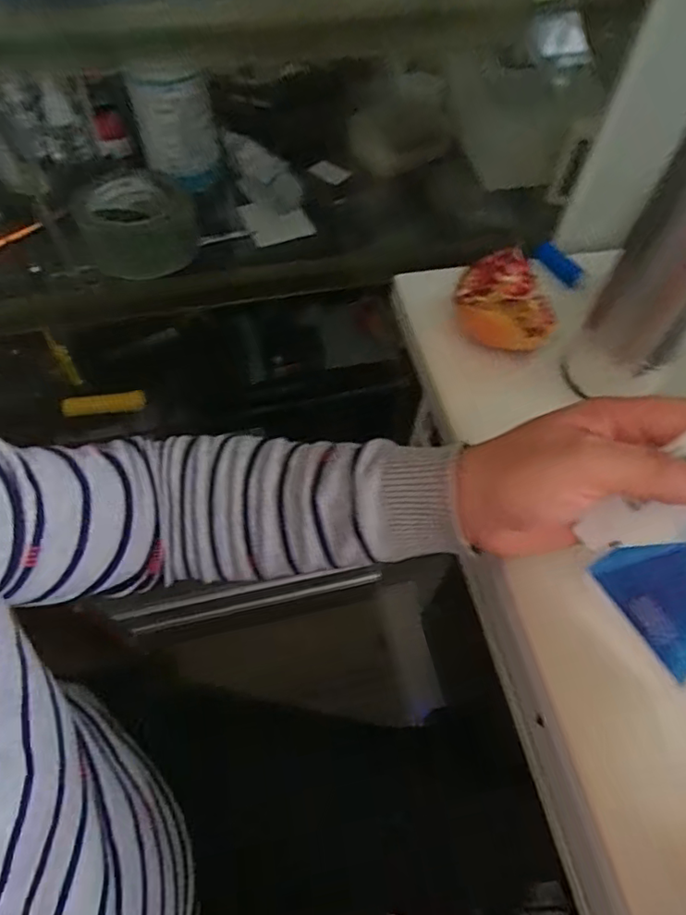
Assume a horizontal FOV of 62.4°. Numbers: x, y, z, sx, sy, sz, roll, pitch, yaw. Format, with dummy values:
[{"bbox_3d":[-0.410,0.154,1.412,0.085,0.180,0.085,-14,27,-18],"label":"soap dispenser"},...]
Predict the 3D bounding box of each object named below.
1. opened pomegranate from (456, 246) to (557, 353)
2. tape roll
[{"bbox_3d":[0.113,-0.105,0.384,0.071,0.052,0.061,17,59,8],"label":"opened pomegranate"},{"bbox_3d":[-0.186,-0.215,0.521,0.098,0.053,0.098,1,58,-2],"label":"tape roll"}]

